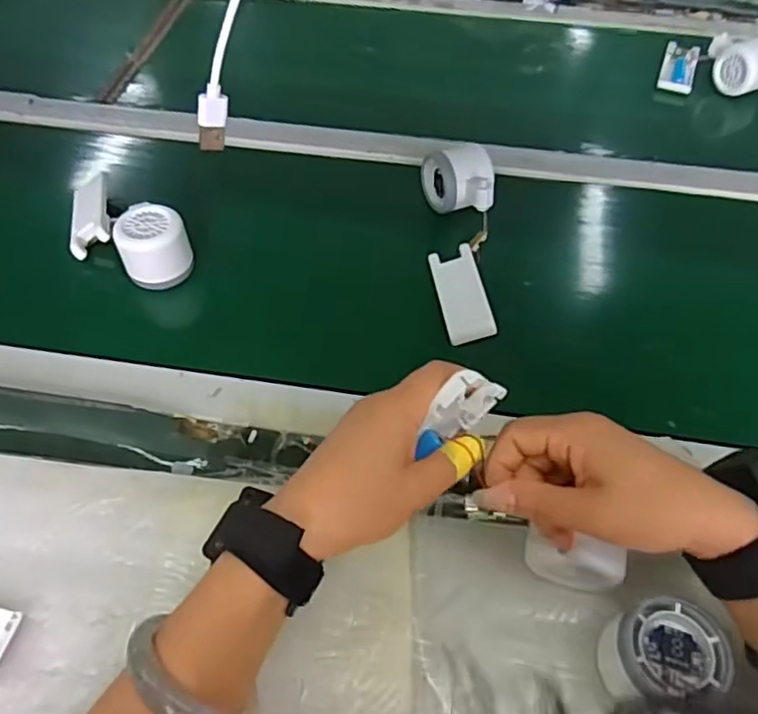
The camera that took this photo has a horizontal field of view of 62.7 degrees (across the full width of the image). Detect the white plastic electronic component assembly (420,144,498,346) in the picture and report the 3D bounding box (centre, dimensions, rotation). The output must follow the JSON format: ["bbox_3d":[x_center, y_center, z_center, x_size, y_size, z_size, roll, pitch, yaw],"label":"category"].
[{"bbox_3d":[0.074,-0.103,0.568,0.061,0.039,0.207,1,64,-1],"label":"white plastic electronic component assembly"}]

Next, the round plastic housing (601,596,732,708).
[{"bbox_3d":[0.158,0.168,0.349,0.058,0.042,0.053,-13,55,-10],"label":"round plastic housing"}]

